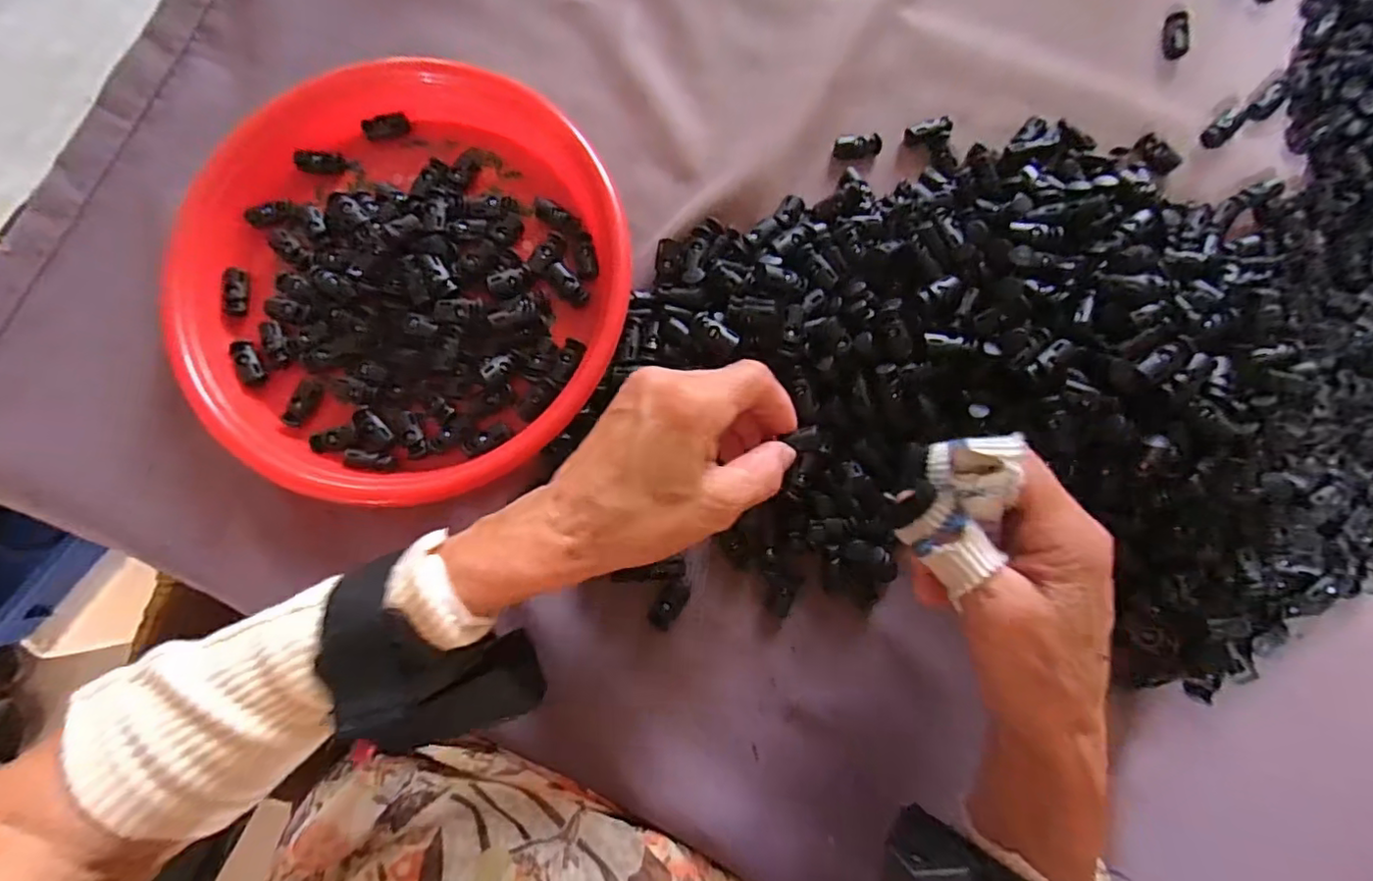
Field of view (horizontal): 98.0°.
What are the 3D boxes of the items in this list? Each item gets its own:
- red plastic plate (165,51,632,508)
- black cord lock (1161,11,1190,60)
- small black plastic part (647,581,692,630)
[{"bbox_3d":[-0.162,-0.097,0.347,0.243,0.027,0.259,0,82,1],"label":"red plastic plate"},{"bbox_3d":[0.308,-0.256,0.376,0.011,0.012,0.028,4,82,1],"label":"black cord lock"},{"bbox_3d":[-0.010,0.091,0.333,0.015,0.006,0.029,31,84,5],"label":"small black plastic part"}]

